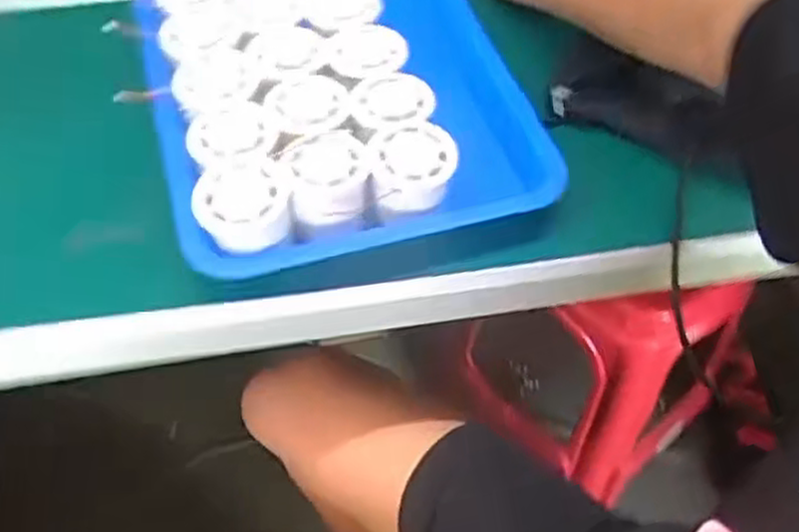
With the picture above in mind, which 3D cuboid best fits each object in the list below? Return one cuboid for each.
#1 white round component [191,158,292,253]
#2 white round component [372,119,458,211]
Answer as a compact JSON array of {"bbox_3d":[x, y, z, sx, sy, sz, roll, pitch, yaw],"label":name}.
[{"bbox_3d":[-0.099,-0.040,0.494,0.059,0.030,0.052,-5,51,-5],"label":"white round component"},{"bbox_3d":[0.010,-0.068,0.515,0.054,0.026,0.060,-3,51,-3],"label":"white round component"}]

